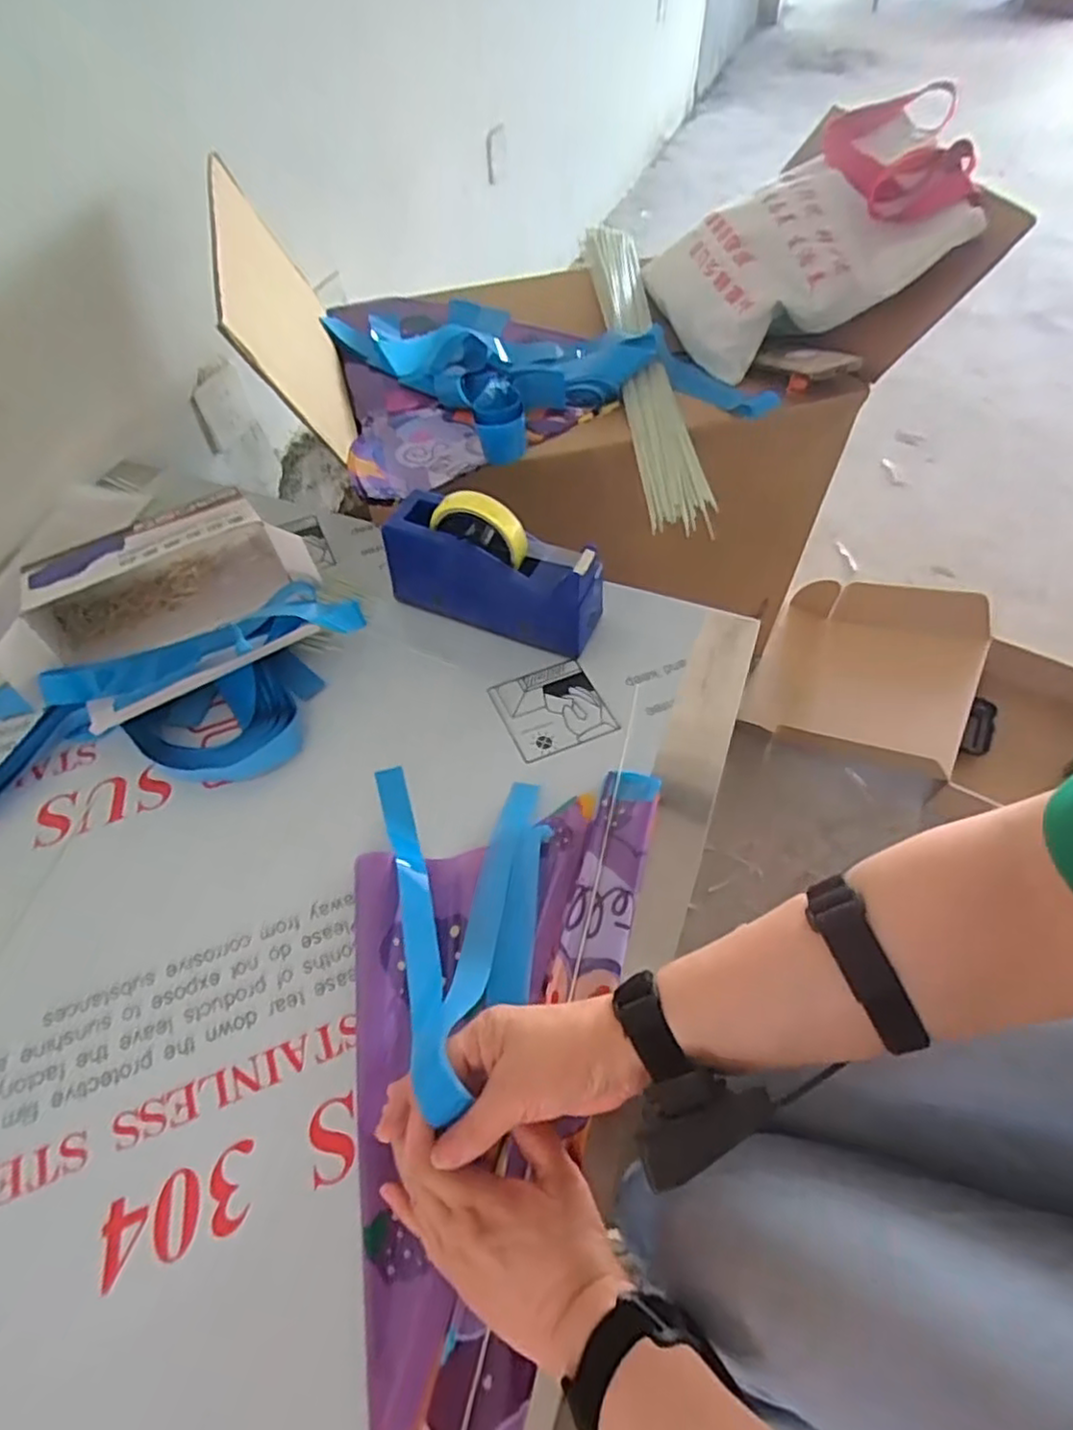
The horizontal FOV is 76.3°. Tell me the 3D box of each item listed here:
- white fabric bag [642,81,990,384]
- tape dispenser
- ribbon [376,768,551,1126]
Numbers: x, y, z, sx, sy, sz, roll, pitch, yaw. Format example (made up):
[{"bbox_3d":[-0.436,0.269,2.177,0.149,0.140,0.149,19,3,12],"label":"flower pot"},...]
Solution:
[{"bbox_3d":[0.332,-0.579,0.828,0.358,0.100,0.249,-21,74,16],"label":"white fabric bag"},{"bbox_3d":[-0.040,-0.136,0.639,0.199,0.123,0.068,19,58,15],"label":"tape dispenser"},{"bbox_3d":[-0.043,0.122,0.488,0.121,0.074,0.256,-14,56,-7],"label":"ribbon"}]

